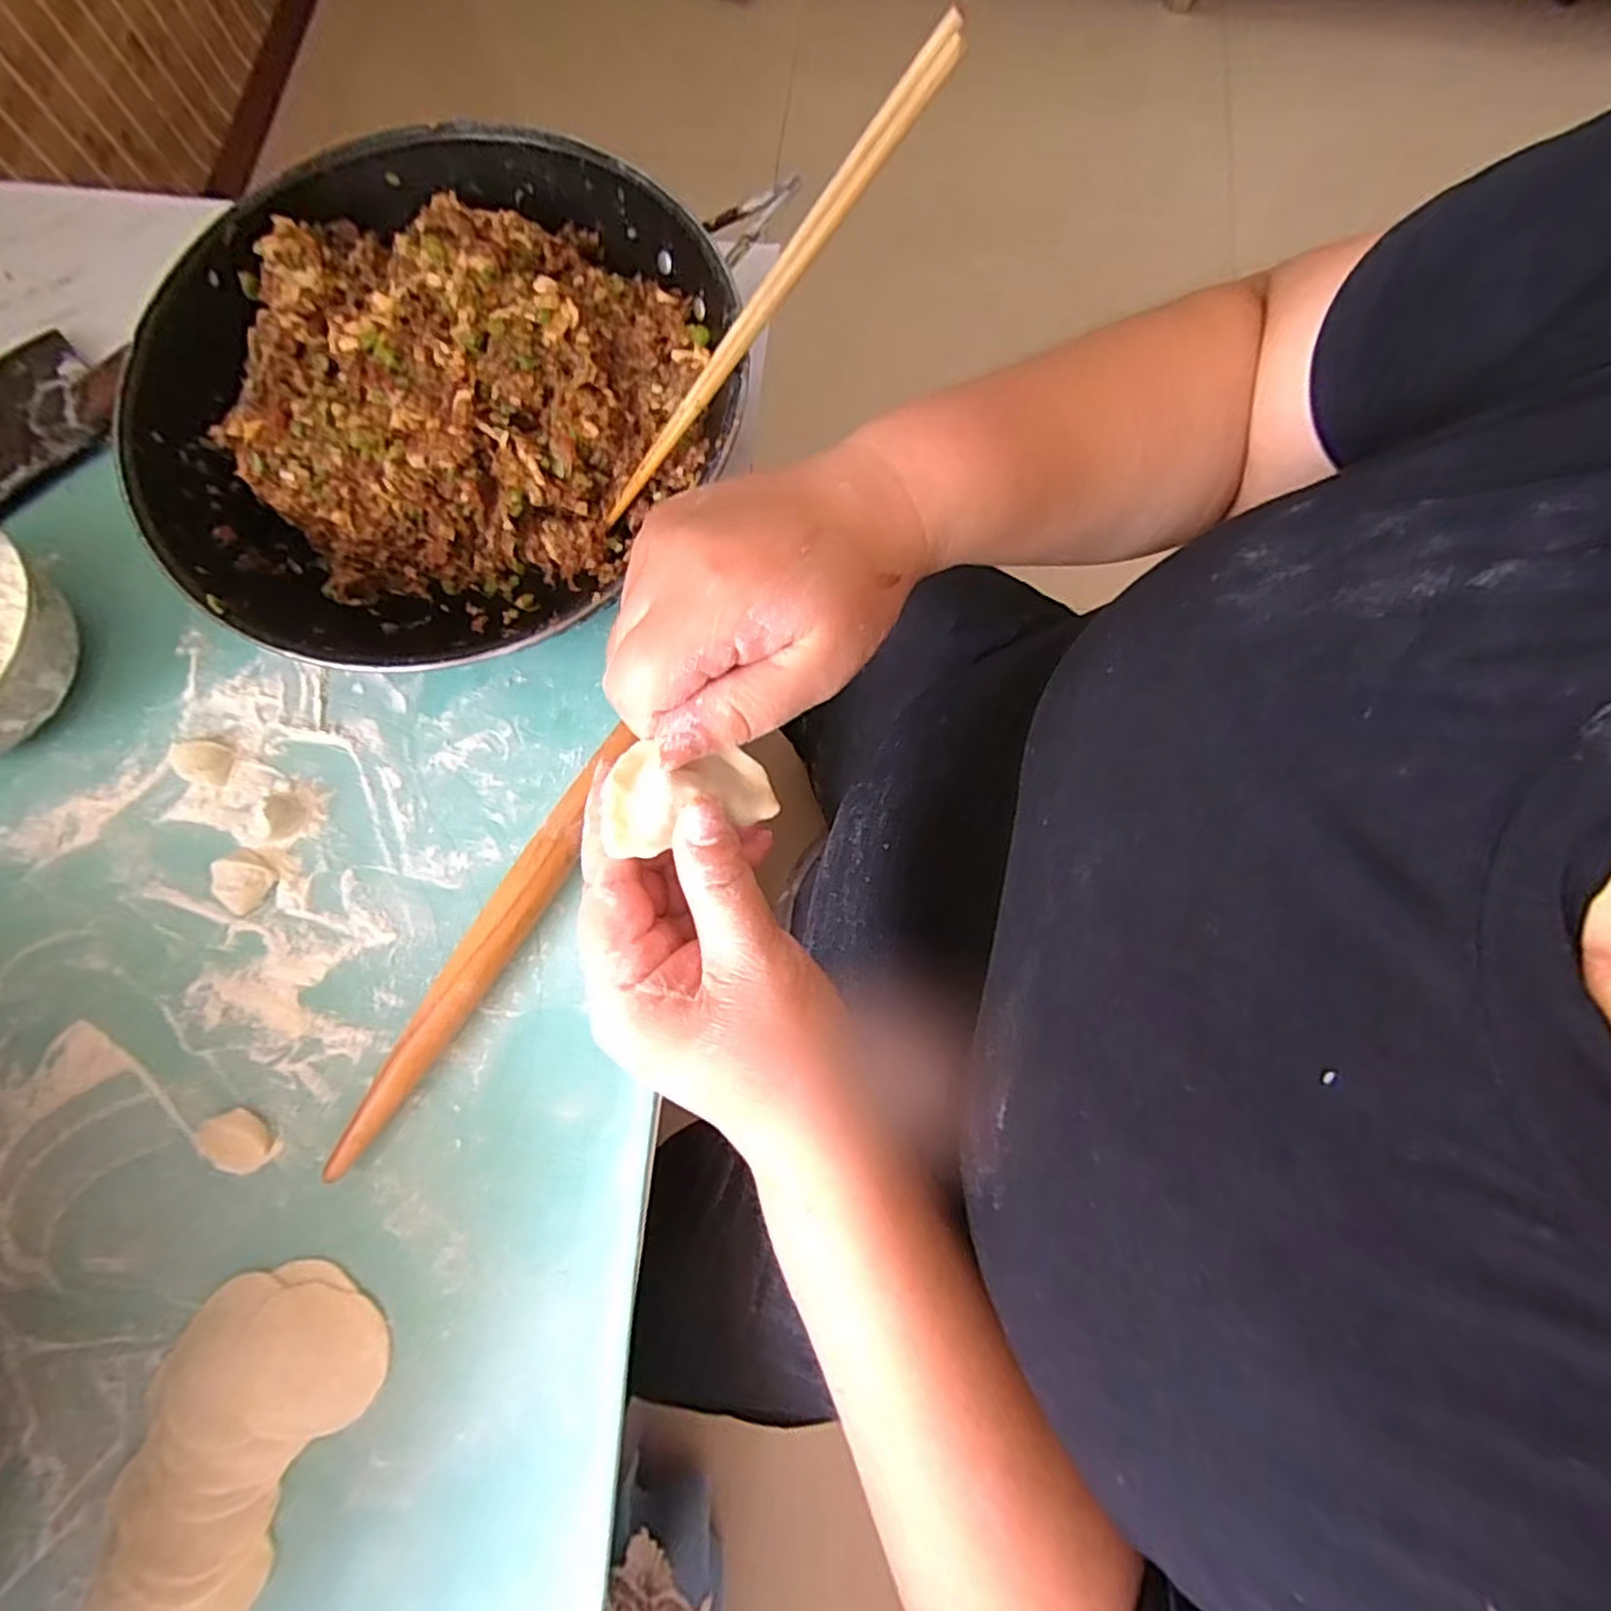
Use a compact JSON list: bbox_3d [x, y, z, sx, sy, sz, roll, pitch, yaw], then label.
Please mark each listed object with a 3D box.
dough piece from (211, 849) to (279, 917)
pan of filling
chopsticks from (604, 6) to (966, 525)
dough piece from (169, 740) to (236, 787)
[{"bbox_3d":[-0.302,0.039,0.382,0.026,0.013,0.030,-41,80,-9],"label":"dough piece"},{"bbox_3d":[-0.196,-0.213,0.405,0.288,0.094,0.309,42,80,9],"label":"pan of filling"},{"bbox_3d":[-0.029,-0.233,0.346,0.010,0.260,0.019,-9,71,-49],"label":"chopsticks"},{"bbox_3d":[-0.335,-0.025,0.397,0.026,0.013,0.023,11,77,2],"label":"dough piece"}]

